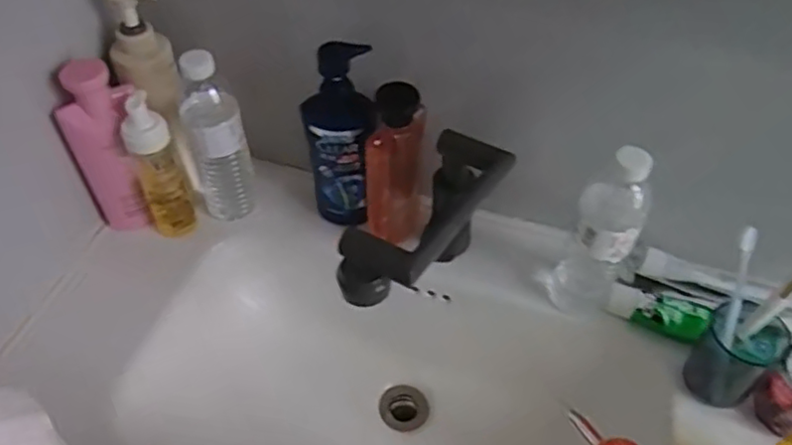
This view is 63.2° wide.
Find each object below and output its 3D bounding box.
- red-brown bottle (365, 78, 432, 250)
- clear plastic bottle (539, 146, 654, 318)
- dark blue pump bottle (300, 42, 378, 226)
[{"bbox_3d":[0.004,-0.063,0.726,0.072,0.210,0.063,6,50,3],"label":"red-brown bottle"},{"bbox_3d":[0.204,0.017,0.656,0.071,0.231,0.058,27,55,20],"label":"clear plastic bottle"},{"bbox_3d":[-0.060,-0.095,0.714,0.076,0.235,0.058,11,44,8],"label":"dark blue pump bottle"}]

